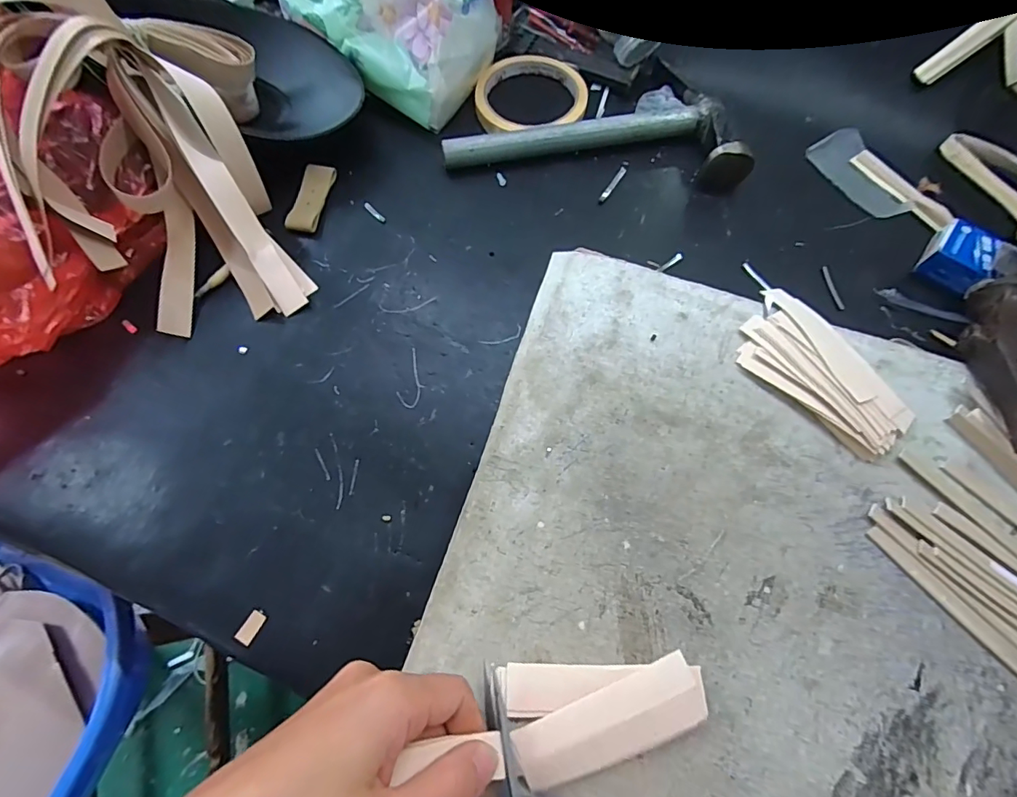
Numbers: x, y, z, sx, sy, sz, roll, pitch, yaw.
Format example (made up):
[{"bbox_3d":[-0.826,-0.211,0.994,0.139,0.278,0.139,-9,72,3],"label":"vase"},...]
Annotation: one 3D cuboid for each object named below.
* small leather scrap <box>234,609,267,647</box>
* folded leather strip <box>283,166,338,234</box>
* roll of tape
[{"bbox_3d":[-0.138,0.122,0.257,0.009,0.004,0.016,26,71,10],"label":"small leather scrap"},{"bbox_3d":[-0.150,-0.152,0.368,0.021,0.011,0.060,10,69,4],"label":"folded leather strip"},{"bbox_3d":[0.016,-0.258,0.404,0.095,0.012,0.094,0,68,0],"label":"roll of tape"}]

